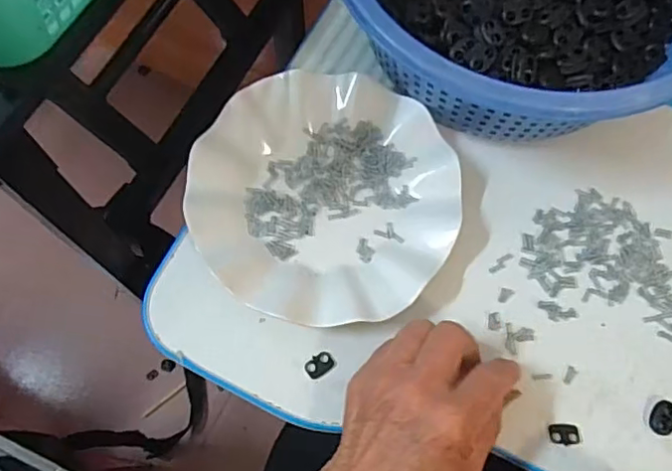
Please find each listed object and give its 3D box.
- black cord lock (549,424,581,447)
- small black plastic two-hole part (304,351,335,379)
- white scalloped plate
[{"bbox_3d":[0.142,0.123,0.360,0.018,0.004,0.012,2,70,0],"label":"black cord lock"},{"bbox_3d":[-0.010,0.083,0.376,0.018,0.004,0.012,-38,75,-13],"label":"small black plastic two-hole part"},{"bbox_3d":[-0.007,-0.030,0.399,0.177,0.024,0.175,0,70,-1],"label":"white scalloped plate"}]

